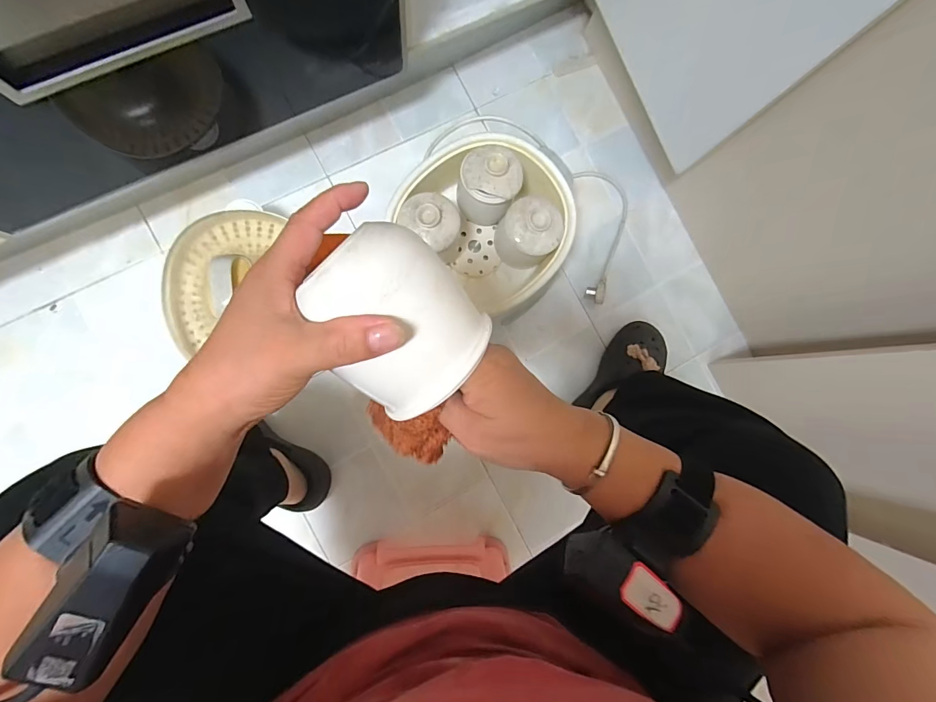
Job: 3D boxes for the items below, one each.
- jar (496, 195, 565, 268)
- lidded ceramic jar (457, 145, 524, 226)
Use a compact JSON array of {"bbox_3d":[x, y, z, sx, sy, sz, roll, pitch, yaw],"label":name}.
[{"bbox_3d":[0.091,-0.177,0.618,0.088,0.096,0.097,33,87,-1],"label":"jar"},{"bbox_3d":[0.029,-0.254,0.621,0.086,0.102,0.078,7,87,-2],"label":"lidded ceramic jar"}]

